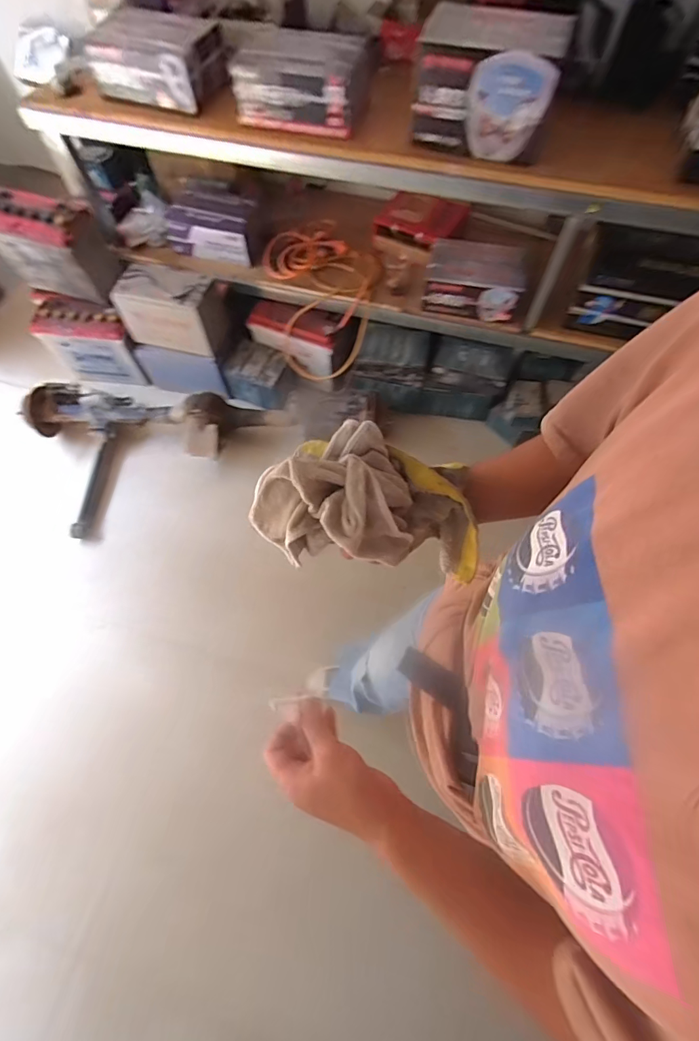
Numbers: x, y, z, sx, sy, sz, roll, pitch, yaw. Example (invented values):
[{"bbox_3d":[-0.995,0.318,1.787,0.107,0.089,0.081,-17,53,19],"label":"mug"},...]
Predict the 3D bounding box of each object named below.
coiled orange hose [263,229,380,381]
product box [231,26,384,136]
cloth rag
[{"bbox_3d":[-0.114,-0.862,1.785,0.432,0.353,0.457,8,66,4],"label":"coiled orange hose"},{"bbox_3d":[-0.120,-1.216,1.212,0.364,0.162,0.217,9,66,4],"label":"product box"},{"bbox_3d":[0.019,-0.018,0.424,0.212,0.106,0.120,3,65,2],"label":"cloth rag"}]

